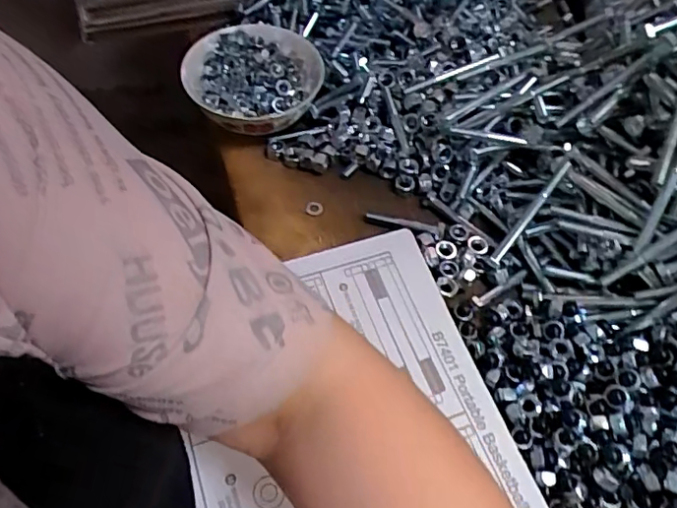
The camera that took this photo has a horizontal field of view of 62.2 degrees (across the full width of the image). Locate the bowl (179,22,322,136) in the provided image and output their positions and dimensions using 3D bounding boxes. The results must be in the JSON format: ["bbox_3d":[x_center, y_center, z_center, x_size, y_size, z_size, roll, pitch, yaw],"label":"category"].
[{"bbox_3d":[-0.080,-0.167,0.548,0.122,0.045,0.126,-26,61,-17],"label":"bowl"}]

